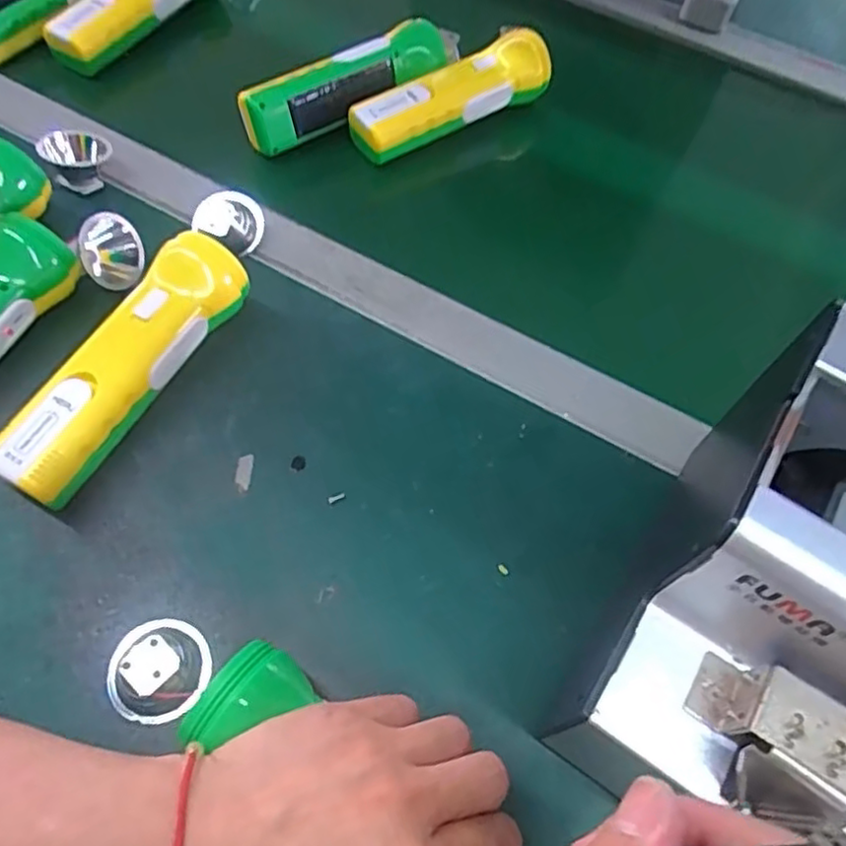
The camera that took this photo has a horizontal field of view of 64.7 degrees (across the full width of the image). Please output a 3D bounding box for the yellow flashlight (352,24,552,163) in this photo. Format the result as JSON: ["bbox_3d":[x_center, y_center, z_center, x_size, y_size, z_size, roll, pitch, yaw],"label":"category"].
[{"bbox_3d":[0.021,-0.252,0.511,0.168,0.039,0.043,-31,67,-19],"label":"yellow flashlight"}]

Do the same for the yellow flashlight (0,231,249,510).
[{"bbox_3d":[-0.157,-0.029,0.358,0.041,0.049,0.159,26,62,10],"label":"yellow flashlight"}]

